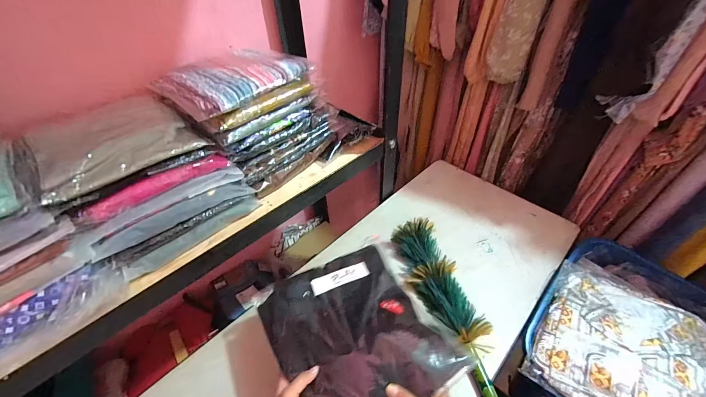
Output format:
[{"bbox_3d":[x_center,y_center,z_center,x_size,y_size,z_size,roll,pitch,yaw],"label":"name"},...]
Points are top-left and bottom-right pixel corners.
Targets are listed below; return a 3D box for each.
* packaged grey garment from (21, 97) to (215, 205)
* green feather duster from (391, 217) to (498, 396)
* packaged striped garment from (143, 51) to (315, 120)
[{"bbox_3d":[-0.439,-0.118,0.545,0.260,0.033,0.232,34,55,31],"label":"packaged grey garment"},{"bbox_3d":[0.198,0.210,0.627,0.107,0.066,0.390,-11,45,-9],"label":"green feather duster"},{"bbox_3d":[-0.261,-0.268,0.635,0.263,0.039,0.250,-36,53,-29],"label":"packaged striped garment"}]

